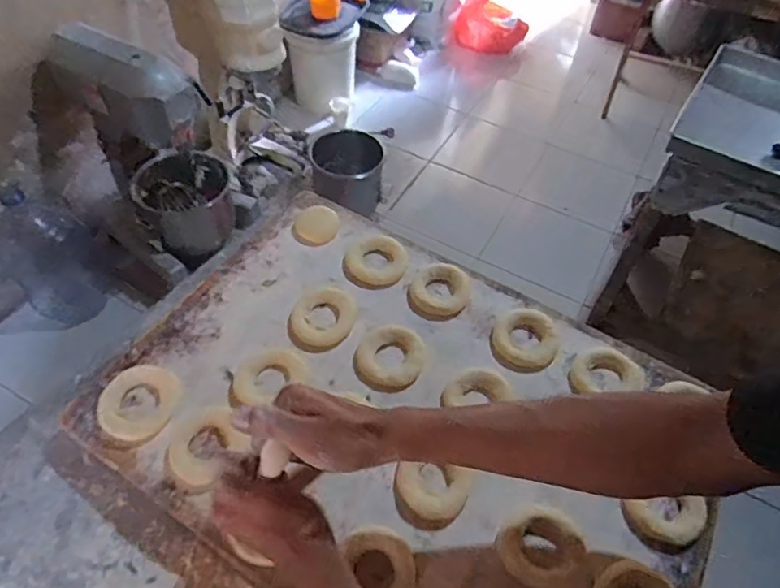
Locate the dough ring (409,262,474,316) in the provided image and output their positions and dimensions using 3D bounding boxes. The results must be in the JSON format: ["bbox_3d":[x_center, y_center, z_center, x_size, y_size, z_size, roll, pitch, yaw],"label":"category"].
[{"bbox_3d":[0.062,-0.005,0.667,0.070,0.019,0.070,0,56,-1],"label":"dough ring"}]

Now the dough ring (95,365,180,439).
[{"bbox_3d":[-0.258,0.108,0.563,0.076,0.012,0.078,0,56,-1],"label":"dough ring"}]

